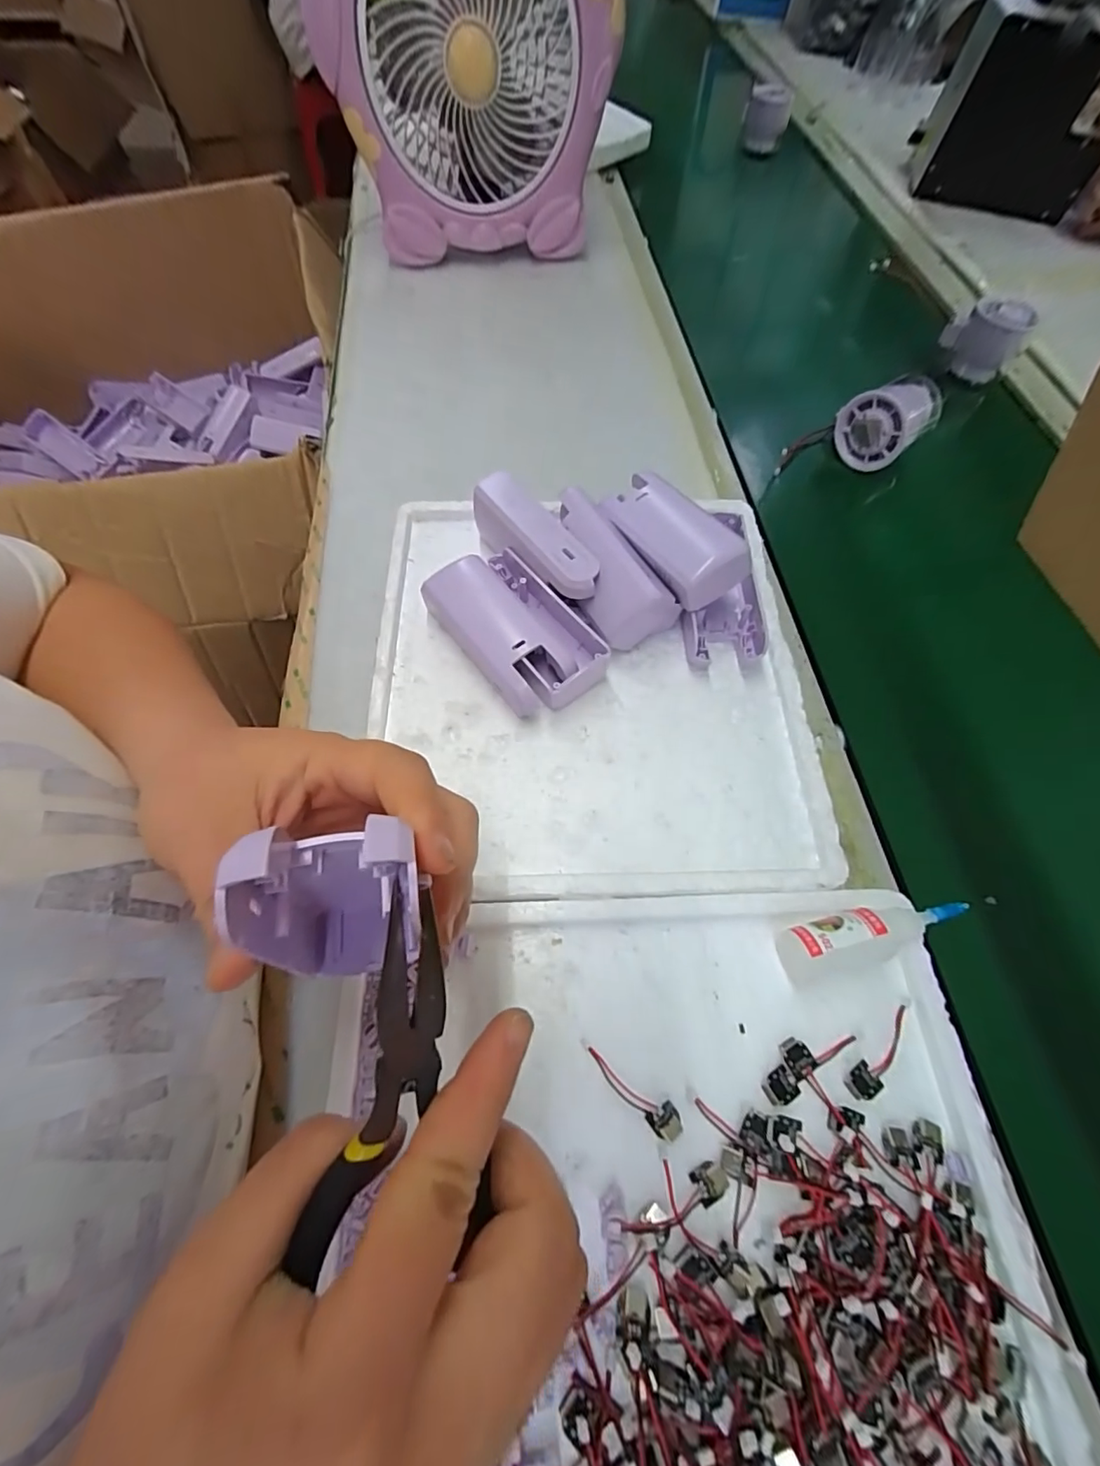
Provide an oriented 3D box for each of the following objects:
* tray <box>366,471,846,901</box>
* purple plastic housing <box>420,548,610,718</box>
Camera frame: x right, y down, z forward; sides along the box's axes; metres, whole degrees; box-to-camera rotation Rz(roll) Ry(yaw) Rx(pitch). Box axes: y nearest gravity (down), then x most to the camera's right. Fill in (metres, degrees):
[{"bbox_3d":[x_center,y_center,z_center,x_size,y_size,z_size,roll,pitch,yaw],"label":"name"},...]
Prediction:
[{"bbox_3d":[0.022,-0.047,0.302,0.253,0.054,0.265,0,62,-1],"label":"tray"},{"bbox_3d":[-0.022,-0.061,0.319,0.060,0.031,0.109,-35,68,-18],"label":"purple plastic housing"}]

